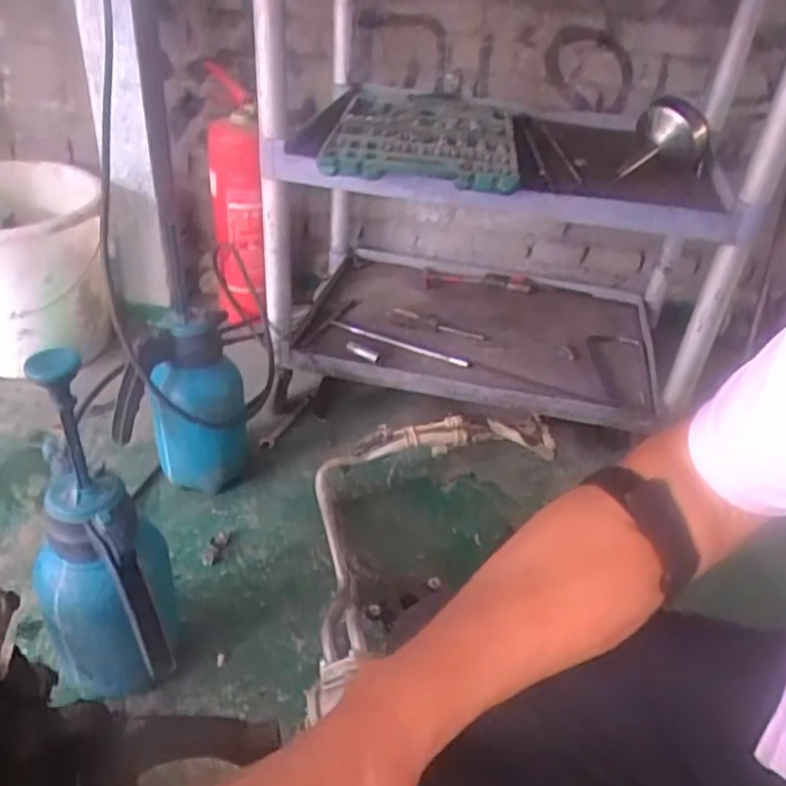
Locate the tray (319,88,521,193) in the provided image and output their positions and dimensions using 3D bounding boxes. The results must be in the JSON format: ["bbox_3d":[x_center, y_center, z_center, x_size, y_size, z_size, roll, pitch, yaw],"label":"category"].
[{"bbox_3d":[0.056,-0.436,1.149,0.302,0.034,0.485,9,34,4],"label":"tray"}]

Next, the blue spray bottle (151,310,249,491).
[{"bbox_3d":[-0.282,0.036,1.024,0.131,0.299,0.109,-3,35,-14],"label":"blue spray bottle"}]

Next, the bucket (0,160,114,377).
[{"bbox_3d":[-0.656,-0.193,1.216,0.310,0.317,0.317,-10,37,-23],"label":"bucket"}]

